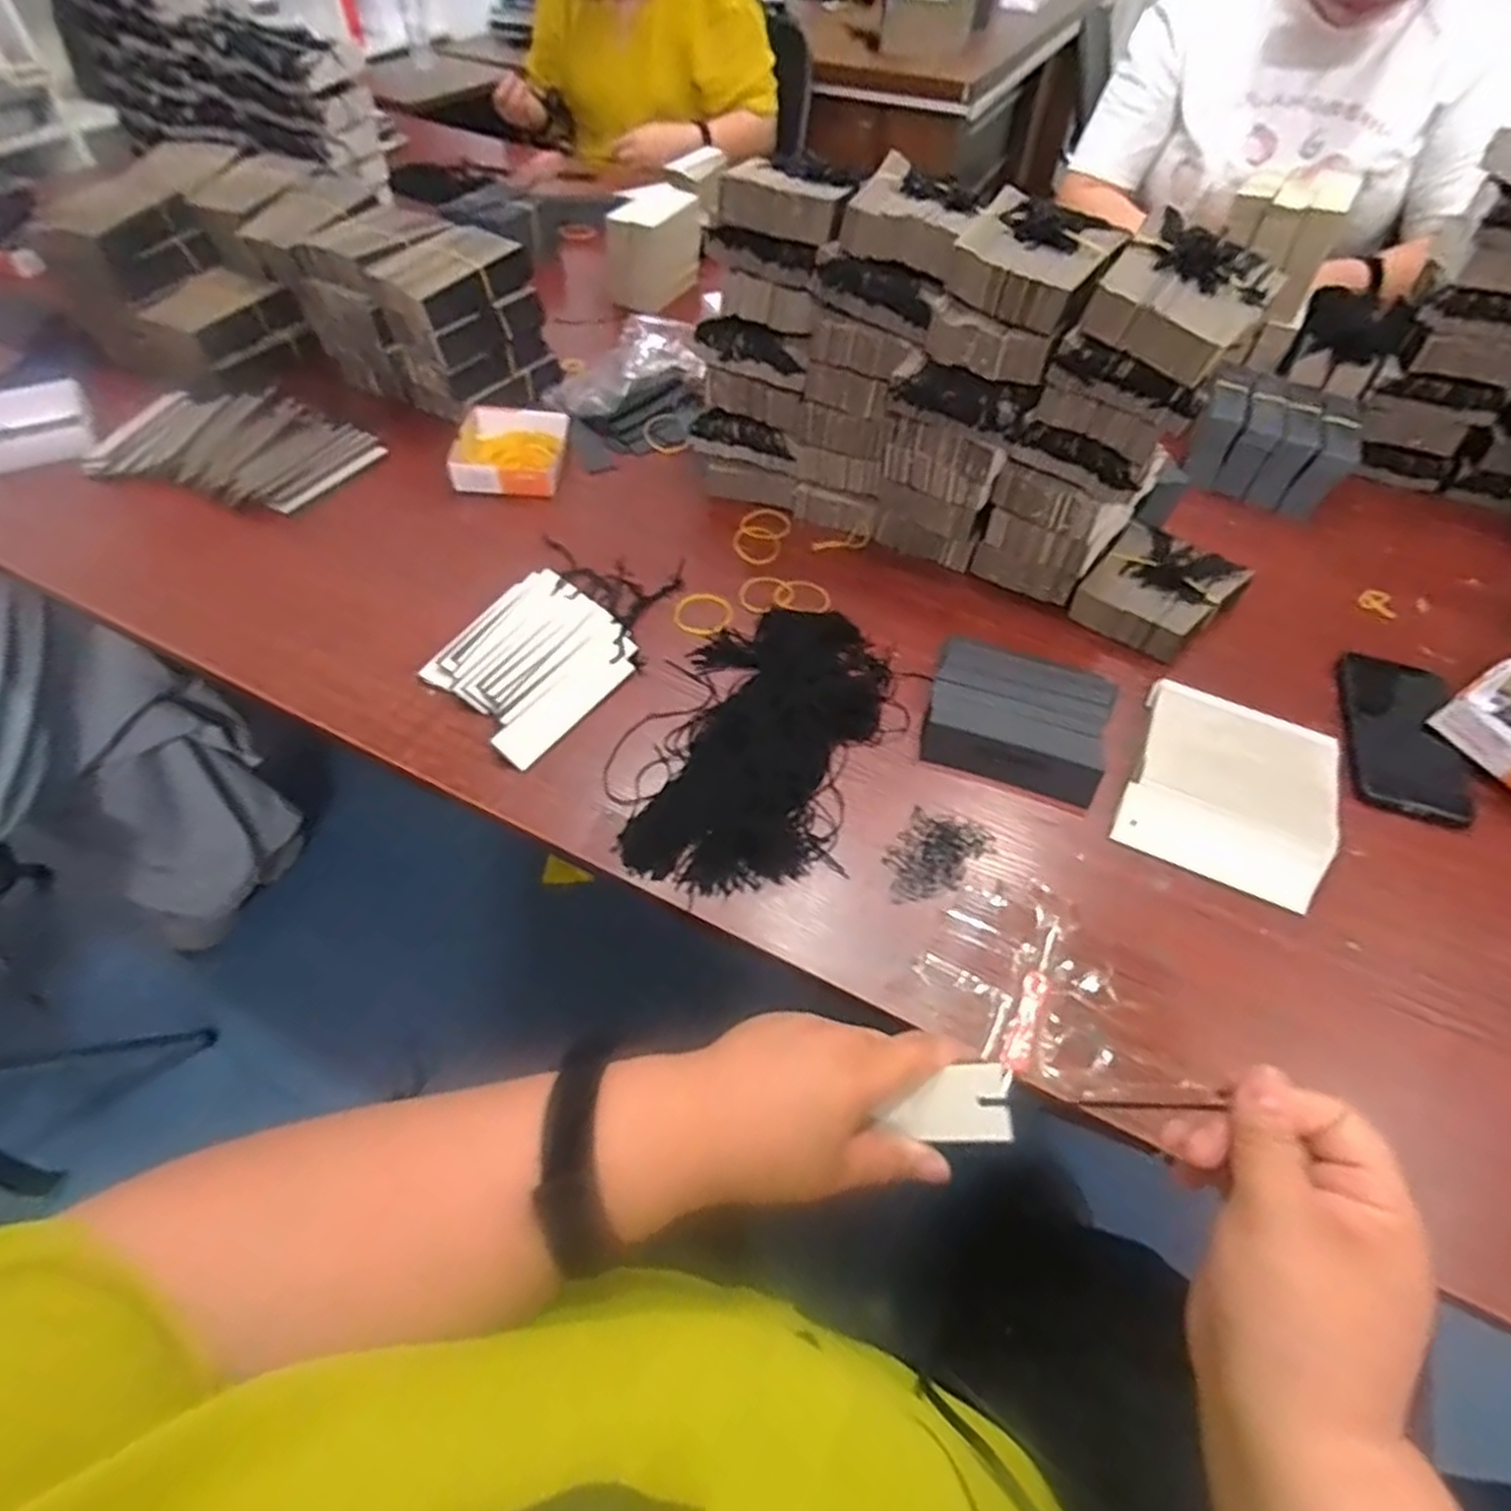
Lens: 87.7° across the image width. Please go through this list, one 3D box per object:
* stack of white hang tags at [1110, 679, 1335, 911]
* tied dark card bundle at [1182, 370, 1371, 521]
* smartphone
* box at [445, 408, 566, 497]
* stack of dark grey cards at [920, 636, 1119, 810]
[{"bbox_3d":[0.342,0.020,0.568,0.134,0.038,0.151,20,54,13],"label":"stack of white hang tags"},{"bbox_3d":[0.556,-0.342,0.848,0.148,0.080,0.147,28,56,18],"label":"tied dark card bundle"},{"bbox_3d":[0.507,-0.020,0.618,0.078,0.015,0.171,19,53,12],"label":"smartphone"},{"bbox_3d":[-0.251,-0.315,0.813,0.105,0.029,0.119,0,52,-3],"label":"box"},{"bbox_3d":[0.201,-0.030,0.607,0.129,0.030,0.111,18,53,11],"label":"stack of dark grey cards"}]

